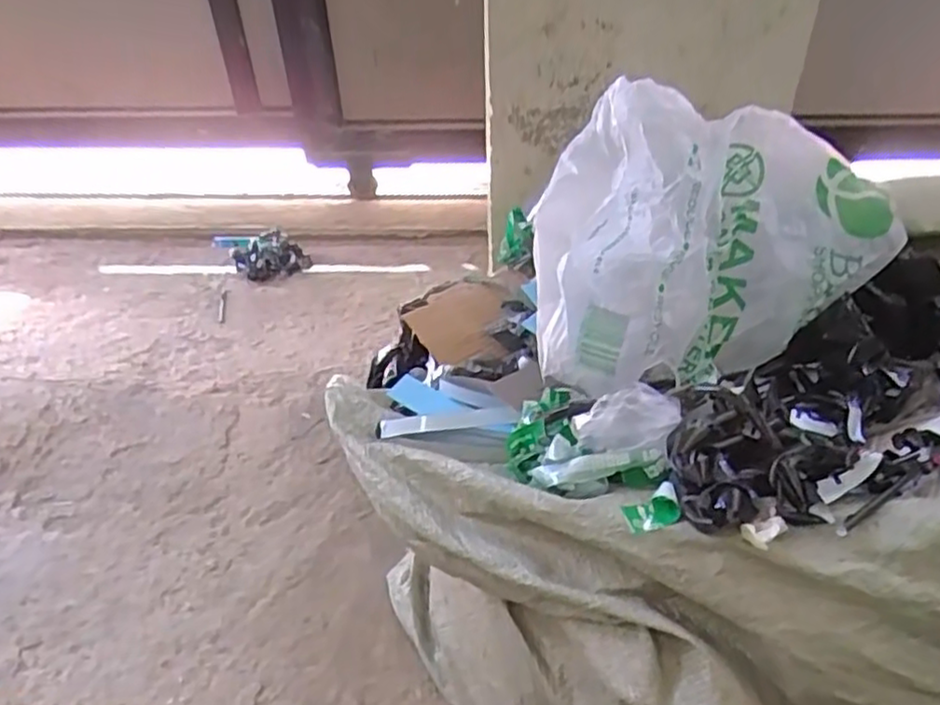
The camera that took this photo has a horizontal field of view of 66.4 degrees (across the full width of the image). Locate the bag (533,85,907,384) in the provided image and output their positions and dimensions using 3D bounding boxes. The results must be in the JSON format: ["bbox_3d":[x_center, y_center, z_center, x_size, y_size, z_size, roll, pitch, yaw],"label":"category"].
[{"bbox_3d":[0.200,-0.095,0.607,0.284,0.195,0.158,-8,41,-6],"label":"bag"}]

